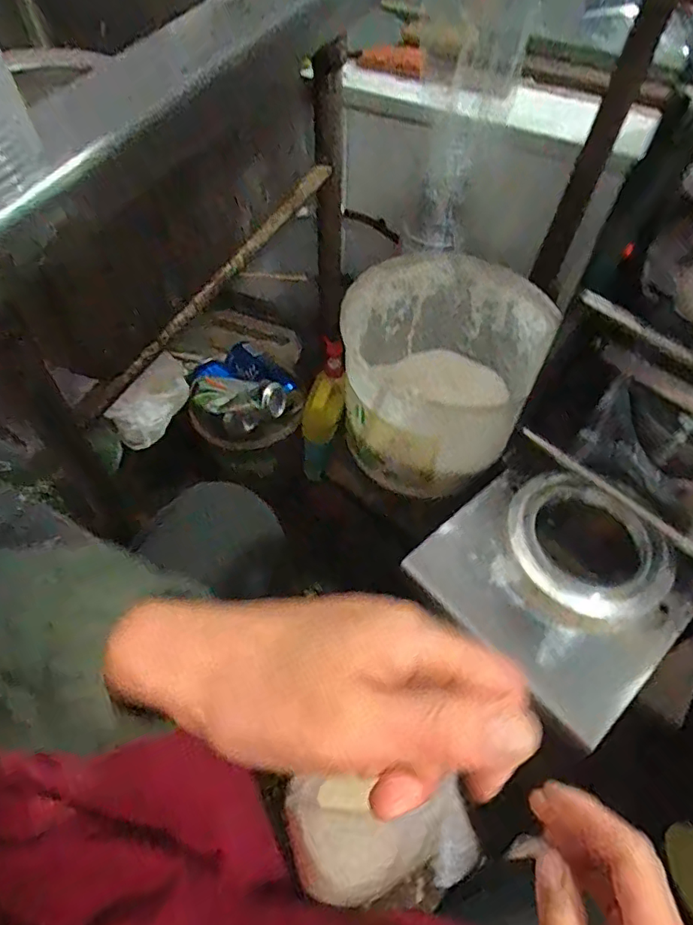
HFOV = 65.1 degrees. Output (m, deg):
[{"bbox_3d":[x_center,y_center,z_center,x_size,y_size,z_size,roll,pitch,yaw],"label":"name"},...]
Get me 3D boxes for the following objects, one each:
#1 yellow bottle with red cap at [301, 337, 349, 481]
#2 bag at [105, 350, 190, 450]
[{"bbox_3d":[-0.038,-0.085,0.982,0.063,0.251,0.071,14,19,7],"label":"yellow bottle with red cap"},{"bbox_3d":[-0.316,-0.096,0.886,0.055,0.116,0.141,39,64,21],"label":"bag"}]

